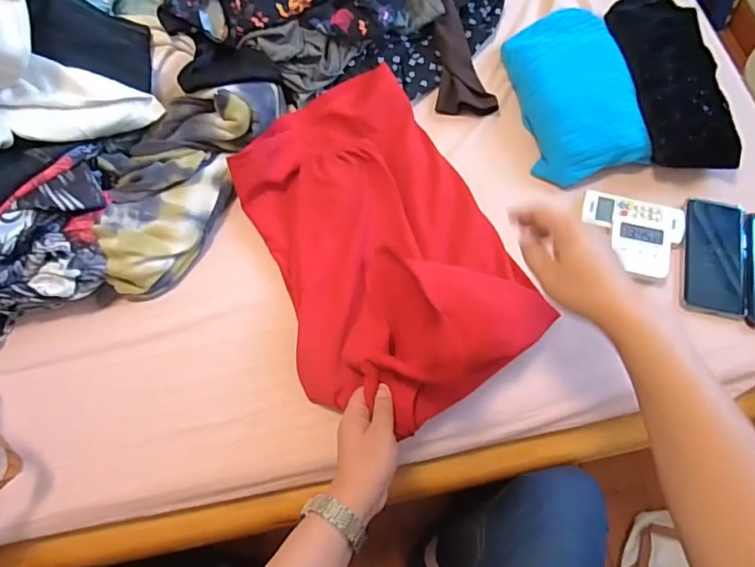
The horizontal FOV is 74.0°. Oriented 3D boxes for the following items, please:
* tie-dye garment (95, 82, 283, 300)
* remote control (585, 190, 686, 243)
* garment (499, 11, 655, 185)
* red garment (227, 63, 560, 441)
[{"bbox_3d":[-0.288,-0.163,0.695,0.172,0.069,0.352,25,71,11],"label":"tie-dye garment"},{"bbox_3d":[0.349,-0.091,0.688,0.129,0.020,0.055,18,70,8],"label":"remote control"},{"bbox_3d":[0.292,-0.295,0.754,0.157,0.040,0.305,-7,69,-1],"label":"garment"},{"bbox_3d":[-0.011,-0.083,0.622,0.290,0.139,0.469,-25,70,-8],"label":"red garment"}]

